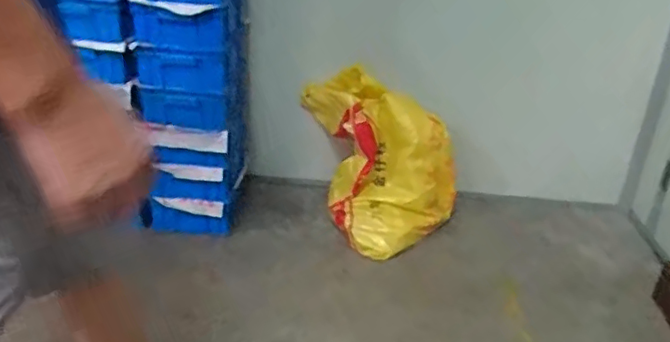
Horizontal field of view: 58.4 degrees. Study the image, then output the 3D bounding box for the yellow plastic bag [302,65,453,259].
[{"bbox_3d":[0.157,-0.050,1.987,0.398,0.448,0.449,-8,28,-21],"label":"yellow plastic bag"}]

